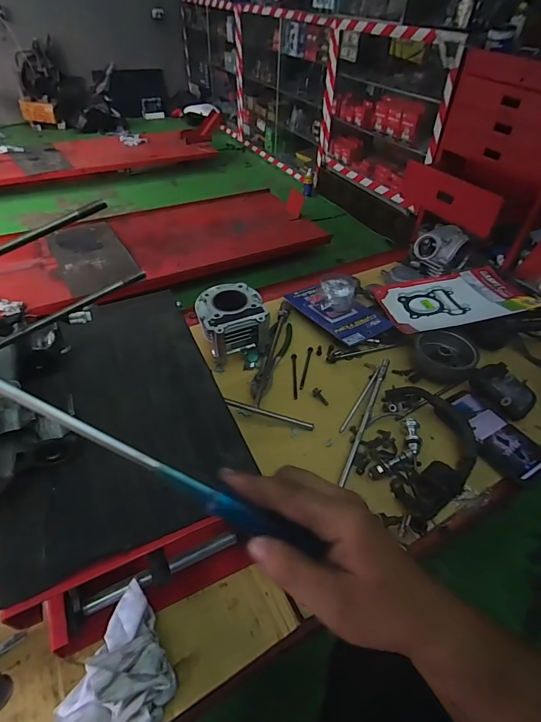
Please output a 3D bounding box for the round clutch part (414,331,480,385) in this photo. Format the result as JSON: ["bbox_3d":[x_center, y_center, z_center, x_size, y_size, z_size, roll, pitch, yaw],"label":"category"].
[{"bbox_3d":[0.312,-0.010,0.691,0.106,0.035,0.100,1,45,-1],"label":"round clutch part"}]

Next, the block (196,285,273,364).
[{"bbox_3d":[-0.067,-0.074,0.699,0.121,0.077,0.129,-14,47,-17],"label":"block"}]

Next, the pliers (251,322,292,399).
[{"bbox_3d":[0.004,-0.009,0.691,0.040,0.028,0.192,11,45,9],"label":"pliers"}]

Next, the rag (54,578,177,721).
[{"bbox_3d":[-0.151,0.282,0.351,0.103,0.069,0.111,-22,50,-23],"label":"rag"}]

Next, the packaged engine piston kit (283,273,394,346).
[{"bbox_3d":[0.141,-0.118,0.770,0.122,0.068,0.199,-24,50,-24],"label":"packaged engine piston kit"}]

